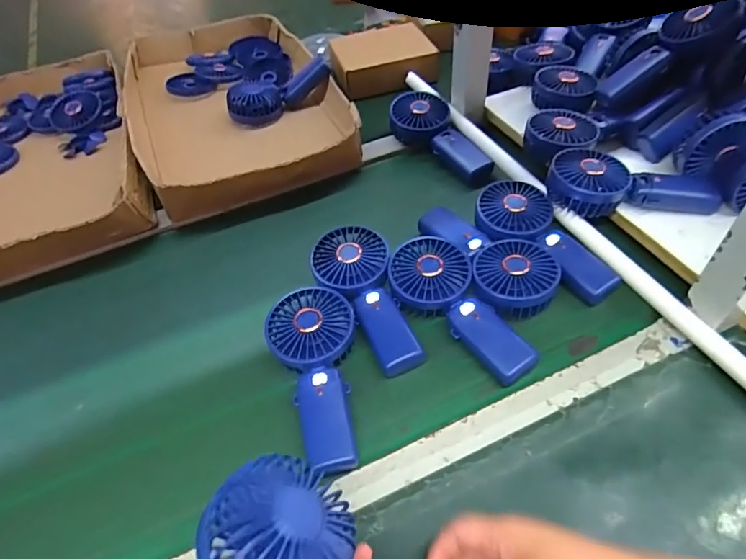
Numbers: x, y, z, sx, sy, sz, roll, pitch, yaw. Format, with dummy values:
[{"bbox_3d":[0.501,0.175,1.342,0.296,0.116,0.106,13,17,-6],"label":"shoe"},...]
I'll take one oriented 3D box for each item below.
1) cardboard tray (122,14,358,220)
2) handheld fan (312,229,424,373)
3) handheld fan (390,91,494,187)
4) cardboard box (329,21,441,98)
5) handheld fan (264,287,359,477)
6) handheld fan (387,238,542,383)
[{"bbox_3d":[-0.241,-0.302,0.825,0.316,0.077,0.527,-20,52,-12],"label":"cardboard tray"},{"bbox_3d":[-0.012,0.021,0.523,0.079,0.048,0.186,-15,51,-6],"label":"handheld fan"},{"bbox_3d":[0.098,-0.205,0.698,0.067,0.052,0.183,-35,56,-20],"label":"handheld fan"},{"bbox_3d":[0.012,-0.375,0.824,0.169,0.045,0.137,-9,50,-3],"label":"cardboard box"},{"bbox_3d":[-0.059,0.091,0.468,0.083,0.039,0.180,-4,51,2],"label":"handheld fan"},{"bbox_3d":[0.082,0.031,0.499,0.089,0.038,0.185,-23,53,-12],"label":"handheld fan"}]

